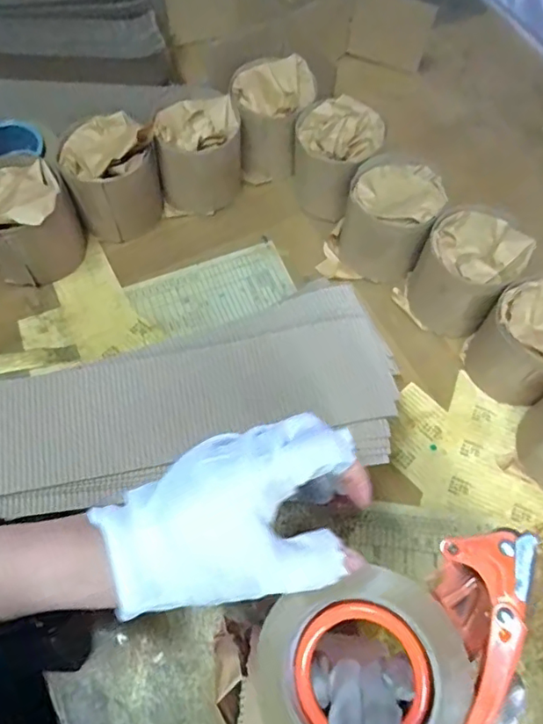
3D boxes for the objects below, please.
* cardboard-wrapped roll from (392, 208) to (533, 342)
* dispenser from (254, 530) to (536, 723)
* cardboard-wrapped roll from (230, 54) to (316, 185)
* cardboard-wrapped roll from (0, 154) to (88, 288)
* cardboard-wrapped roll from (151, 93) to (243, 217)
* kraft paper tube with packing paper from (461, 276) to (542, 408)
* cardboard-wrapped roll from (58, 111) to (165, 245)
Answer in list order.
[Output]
[{"bbox_3d":[0.200,-0.094,0.564,0.093,0.096,0.101,42,71,17],"label":"cardboard-wrapped roll"},{"bbox_3d":[0.080,0.167,0.303,0.160,0.068,0.096,-26,62,13],"label":"dispenser"},{"bbox_3d":[0.000,-0.283,0.653,0.098,0.106,0.105,11,65,4],"label":"cardboard-wrapped roll"},{"bbox_3d":[-0.272,-0.153,0.581,0.107,0.101,0.103,28,67,12],"label":"cardboard-wrapped roll"},{"bbox_3d":[-0.081,-0.237,0.627,0.092,0.108,0.094,0,65,-1],"label":"cardboard-wrapped roll"},{"bbox_3d":[0.252,-0.020,0.521,0.091,0.106,0.092,-30,69,-14],"label":"kraft paper tube with packing paper"},{"bbox_3d":[-0.177,-0.209,0.611,0.100,0.114,0.088,-17,66,-9],"label":"cardboard-wrapped roll"}]

